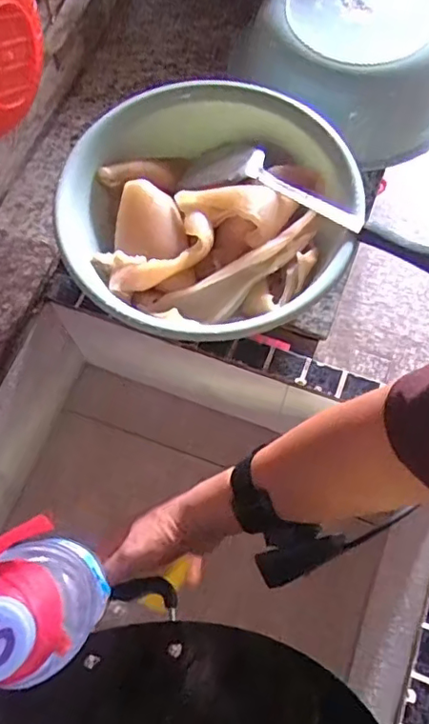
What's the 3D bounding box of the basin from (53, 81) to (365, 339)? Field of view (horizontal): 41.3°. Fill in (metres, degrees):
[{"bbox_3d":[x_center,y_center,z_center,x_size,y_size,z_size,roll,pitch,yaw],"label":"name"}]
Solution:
[{"bbox_3d":[-0.001,-0.151,0.609,0.282,0.106,0.298,-1,69,2],"label":"basin"}]

